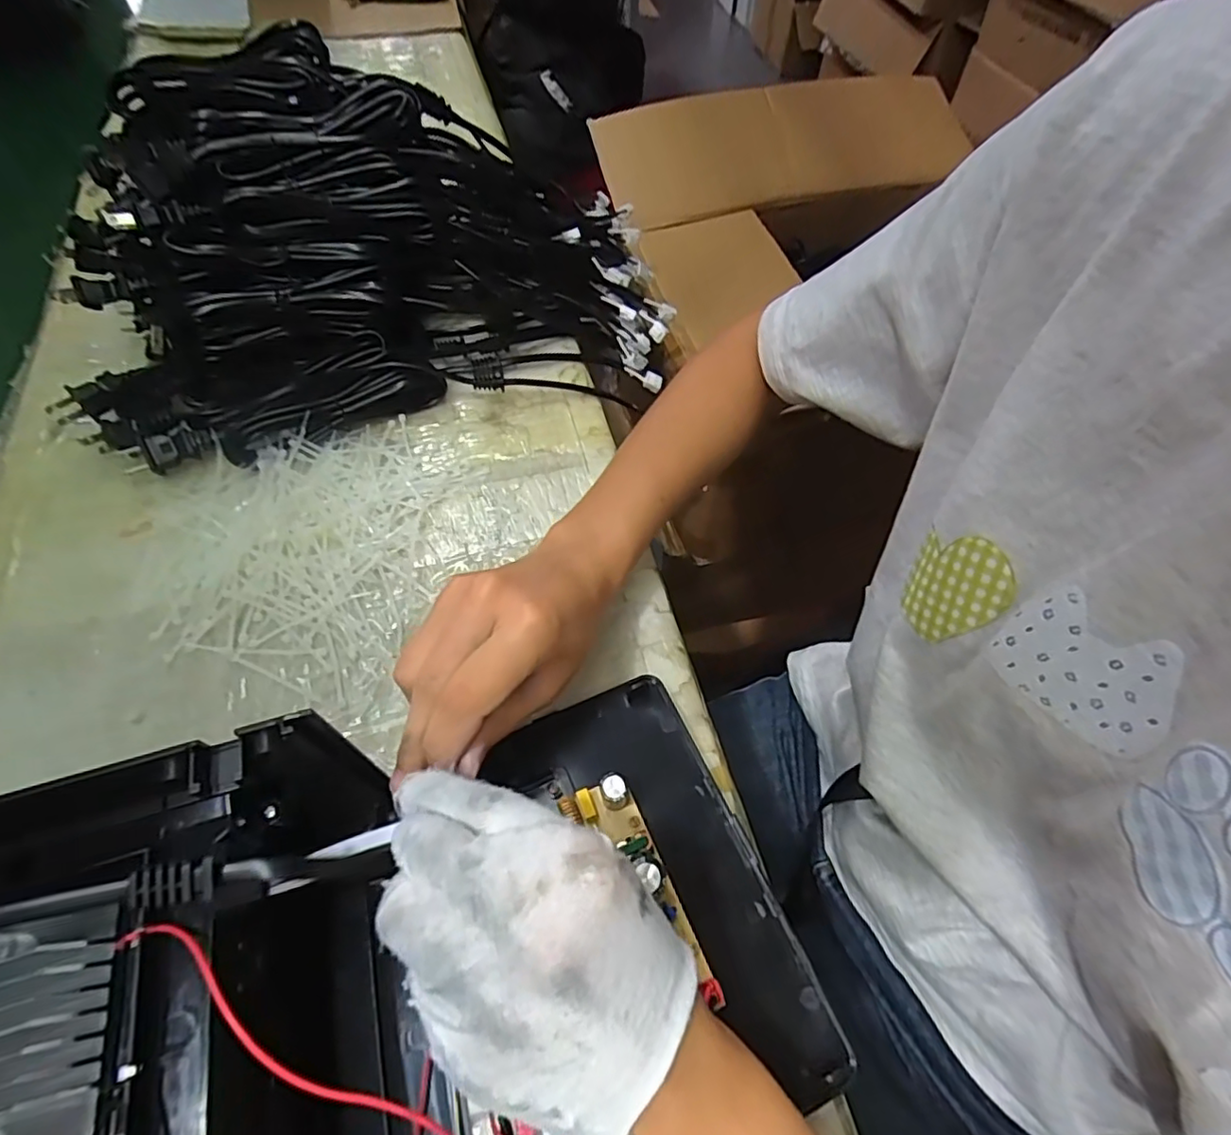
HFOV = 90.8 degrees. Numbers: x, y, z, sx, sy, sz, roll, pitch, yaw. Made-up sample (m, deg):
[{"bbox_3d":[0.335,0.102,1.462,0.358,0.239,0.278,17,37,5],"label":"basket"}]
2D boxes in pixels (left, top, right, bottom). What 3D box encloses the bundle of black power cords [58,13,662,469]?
[{"bbox_3d":[-0.172,-0.241,0.448,0.420,0.131,0.283,-8,59,-7],"label":"bundle of black power cords"}]

